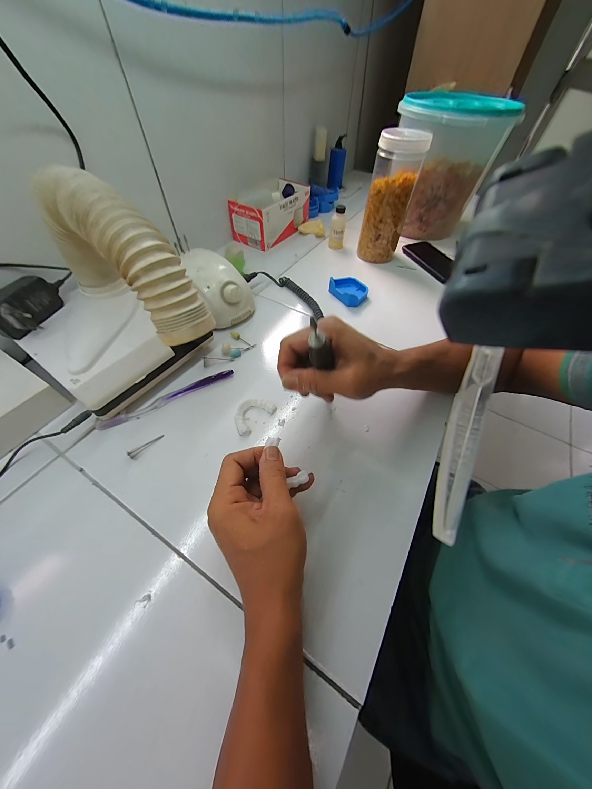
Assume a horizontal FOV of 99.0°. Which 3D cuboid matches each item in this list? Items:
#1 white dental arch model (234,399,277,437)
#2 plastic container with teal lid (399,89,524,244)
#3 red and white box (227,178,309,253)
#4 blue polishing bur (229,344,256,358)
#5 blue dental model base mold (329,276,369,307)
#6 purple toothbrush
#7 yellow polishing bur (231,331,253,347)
[{"bbox_3d":[-0.060,0.026,0.346,0.037,0.011,0.060,38,63,22],"label":"white dental arch model"},{"bbox_3d":[0.358,-0.544,0.626,0.234,0.238,0.201,-24,59,-16],"label":"plastic container with teal lid"},{"bbox_3d":[-0.059,-0.463,0.641,0.106,0.088,0.199,31,60,19],"label":"red and white box"},{"bbox_3d":[-0.087,-0.074,0.420,0.050,0.009,0.012,-31,62,-22],"label":"blue polishing bur"},{"bbox_3d":[0.111,-0.211,0.515,0.062,0.026,0.080,-37,64,-23],"label":"blue dental model base mold"},{"bbox_3d":[-0.178,0.004,0.359,0.188,0.009,0.015,-26,60,-17],"label":"purple toothbrush"},{"bbox_3d":[-0.094,-0.095,0.432,0.048,0.009,0.009,34,60,19],"label":"yellow polishing bur"}]

